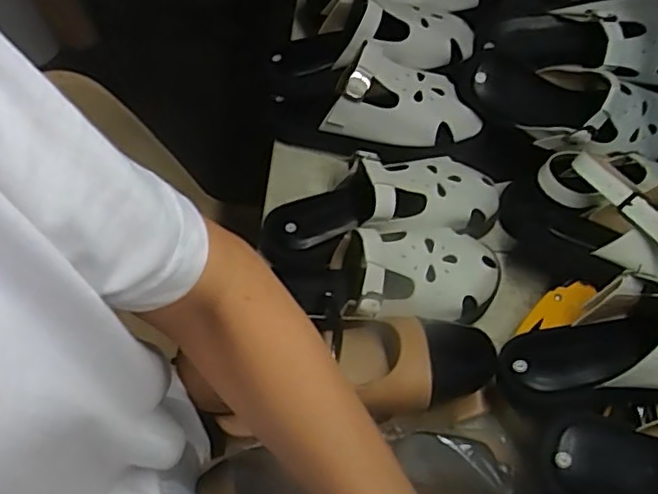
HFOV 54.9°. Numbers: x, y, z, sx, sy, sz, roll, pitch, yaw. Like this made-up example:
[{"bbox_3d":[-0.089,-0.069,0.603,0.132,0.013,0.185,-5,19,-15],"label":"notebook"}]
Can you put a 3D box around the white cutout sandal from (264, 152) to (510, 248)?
[{"bbox_3d":[0.064,-0.052,0.667,0.256,0.082,0.100,-1,61,-1],"label":"white cutout sandal"}]

